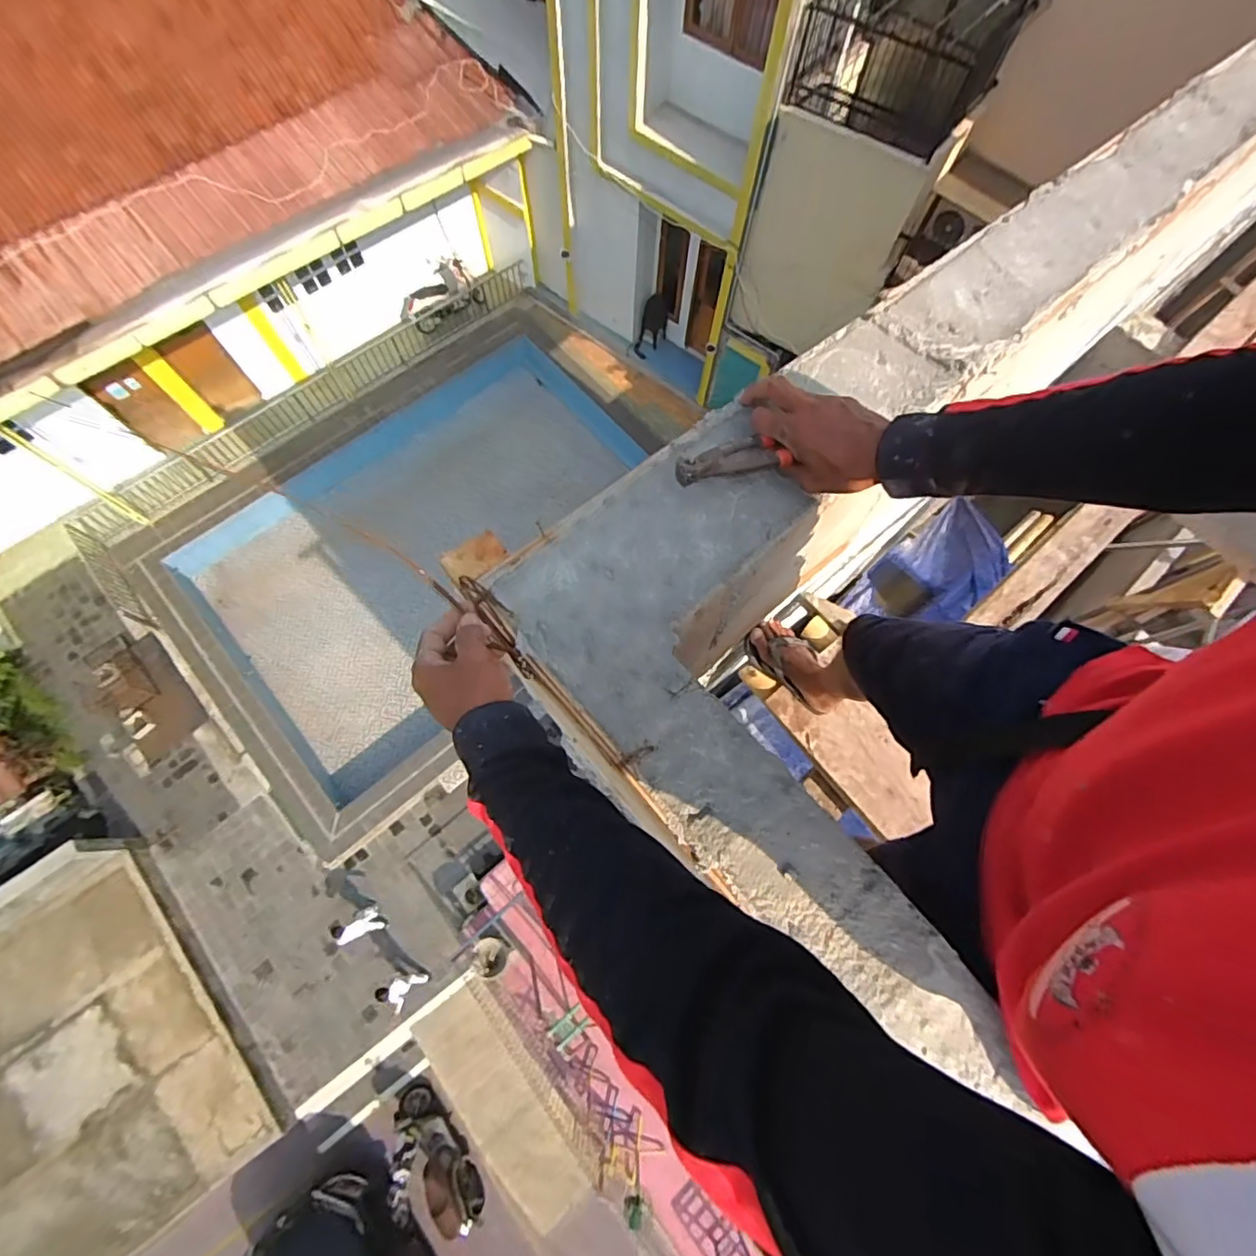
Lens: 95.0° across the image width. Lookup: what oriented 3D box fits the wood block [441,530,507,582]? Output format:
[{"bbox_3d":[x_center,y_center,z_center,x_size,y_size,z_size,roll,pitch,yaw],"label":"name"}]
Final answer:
[{"bbox_3d":[-0.146,-0.069,0.546,0.055,0.011,0.033,-40,77,-12],"label":"wood block"}]

